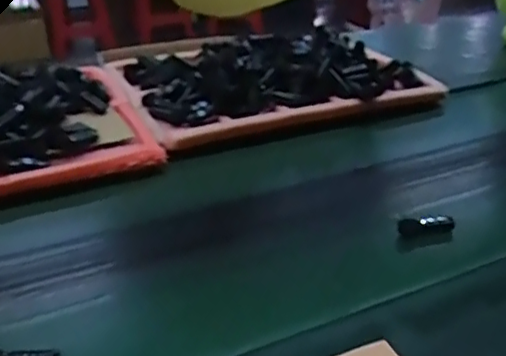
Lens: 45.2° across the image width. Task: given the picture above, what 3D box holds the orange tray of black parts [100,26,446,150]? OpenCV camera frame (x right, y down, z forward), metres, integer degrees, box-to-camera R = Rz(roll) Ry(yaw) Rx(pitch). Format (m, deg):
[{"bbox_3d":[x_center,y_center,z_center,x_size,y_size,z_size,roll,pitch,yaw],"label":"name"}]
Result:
[{"bbox_3d":[0.040,-0.185,1.038,0.497,0.059,0.313,-12,30,-20],"label":"orange tray of black parts"}]

